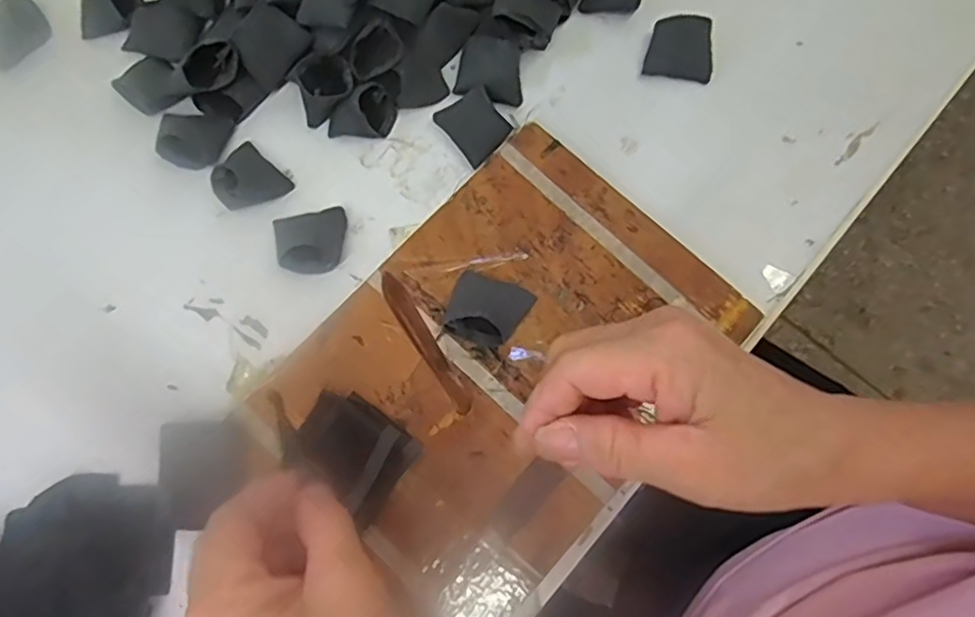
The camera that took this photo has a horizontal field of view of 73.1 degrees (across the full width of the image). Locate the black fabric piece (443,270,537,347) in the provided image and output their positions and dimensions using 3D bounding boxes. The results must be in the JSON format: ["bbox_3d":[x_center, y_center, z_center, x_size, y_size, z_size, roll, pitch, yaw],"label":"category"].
[{"bbox_3d":[0.001,-0.001,0.353,0.042,0.026,0.036,14,77,3],"label":"black fabric piece"}]

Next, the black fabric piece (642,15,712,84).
[{"bbox_3d":[0.120,-0.161,0.407,0.040,0.021,0.031,11,77,2],"label":"black fabric piece"}]

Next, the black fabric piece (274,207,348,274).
[{"bbox_3d":[-0.101,-0.039,0.378,0.041,0.016,0.037,-12,77,-3],"label":"black fabric piece"}]

